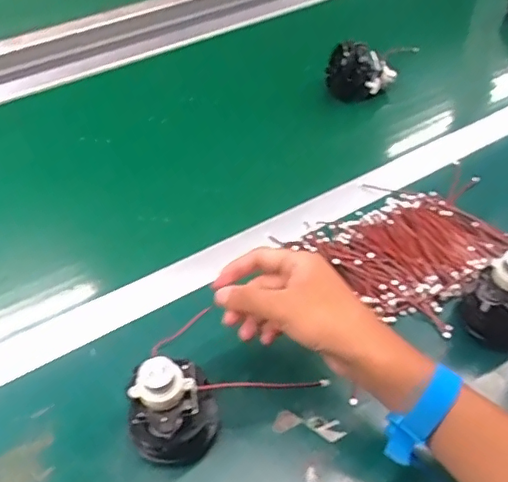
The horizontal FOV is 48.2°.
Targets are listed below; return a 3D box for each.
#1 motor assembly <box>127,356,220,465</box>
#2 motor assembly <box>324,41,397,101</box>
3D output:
[{"bbox_3d":[-0.059,0.121,0.421,0.059,0.080,0.064,-2,49,1],"label":"motor assembly"},{"bbox_3d":[0.145,-0.233,0.789,0.088,0.081,0.044,34,56,28],"label":"motor assembly"}]

